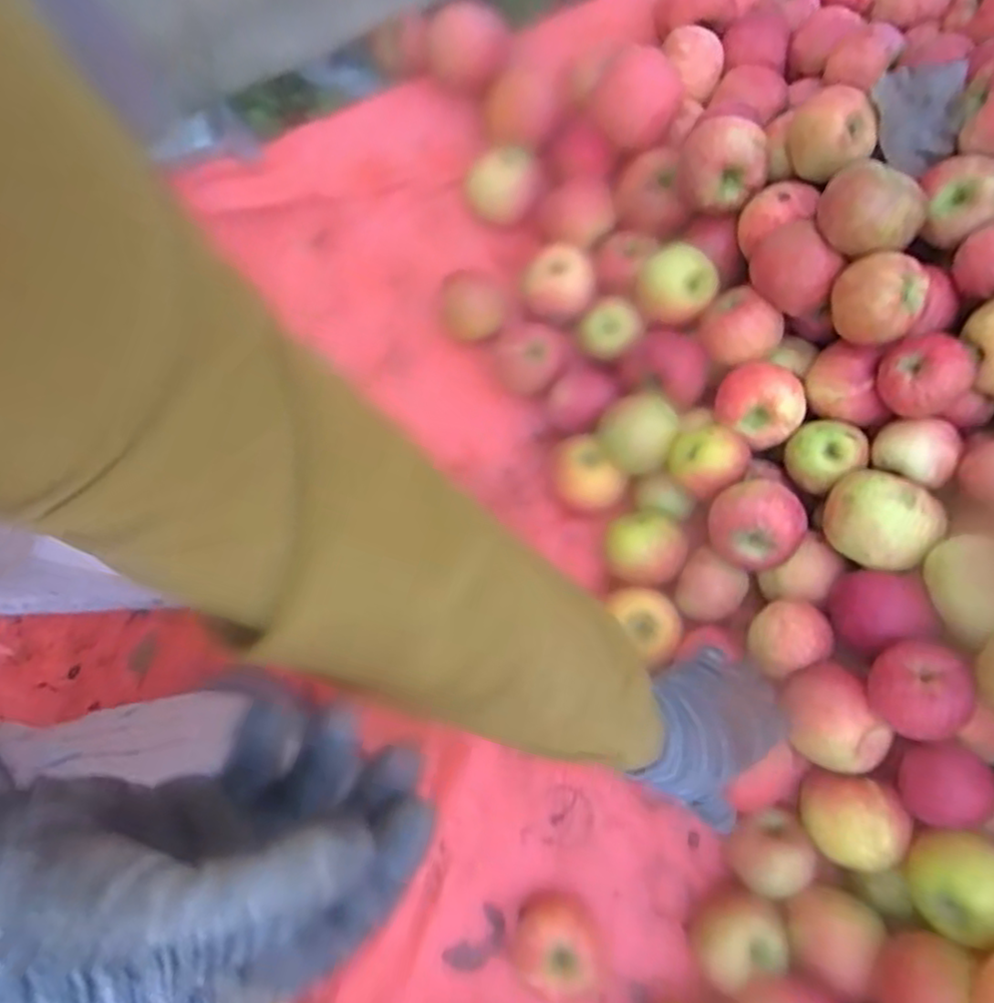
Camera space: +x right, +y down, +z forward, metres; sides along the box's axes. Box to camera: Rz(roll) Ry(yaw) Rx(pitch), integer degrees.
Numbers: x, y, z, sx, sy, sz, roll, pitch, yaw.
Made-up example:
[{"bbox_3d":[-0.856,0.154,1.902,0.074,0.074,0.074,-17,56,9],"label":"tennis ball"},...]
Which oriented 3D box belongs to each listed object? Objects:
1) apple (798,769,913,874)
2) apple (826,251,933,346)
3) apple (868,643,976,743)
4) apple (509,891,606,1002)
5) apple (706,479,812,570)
[{"bbox_3d":[0.262,0.237,0.507,0.060,0.060,0.062,0,71,1],"label":"apple"},{"bbox_3d":[0.307,-0.164,0.545,0.051,0.057,0.068,-39,75,-11],"label":"apple"},{"bbox_3d":[0.287,0.131,0.471,0.051,0.060,0.060,-10,71,-2],"label":"apple"},{"bbox_3d":[0.046,0.349,0.532,0.067,0.061,0.079,10,72,5],"label":"apple"},{"bbox_3d":[0.214,0.019,0.564,0.072,0.070,0.060,35,76,12],"label":"apple"}]

